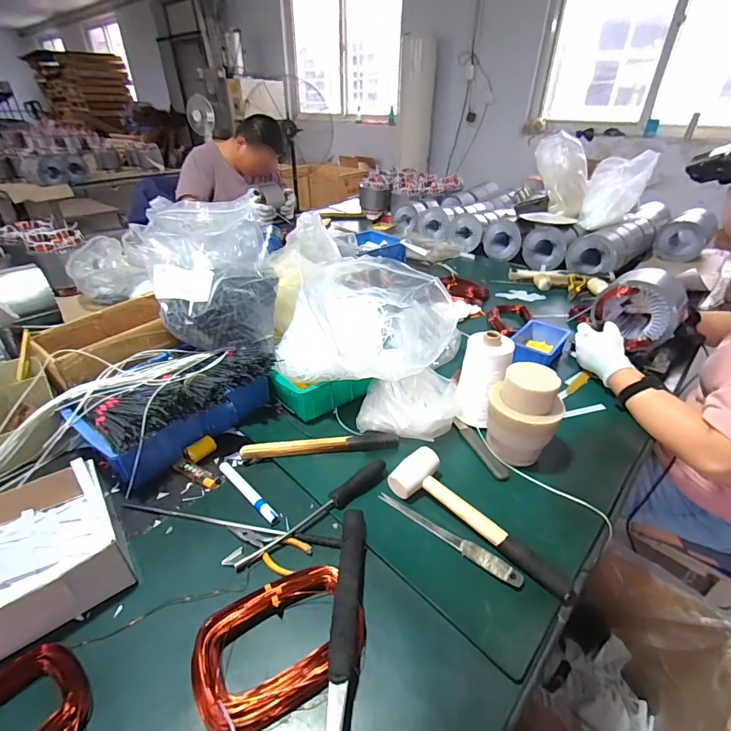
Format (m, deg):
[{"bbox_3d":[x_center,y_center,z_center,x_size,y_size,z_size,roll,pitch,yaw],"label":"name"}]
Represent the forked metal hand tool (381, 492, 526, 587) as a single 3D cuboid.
[{"bbox_3d":[0.105,0.227,0.539,0.212,0.010,0.022,24,44,30],"label":"forked metal hand tool"}]

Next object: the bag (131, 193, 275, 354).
[{"bbox_3d":[-0.293,-0.179,0.767,0.221,0.210,0.234,-12,36,-20],"label":"bag"}]

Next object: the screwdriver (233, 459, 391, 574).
[{"bbox_3d":[-0.065,0.205,0.566,0.246,0.022,0.021,-28,43,-30],"label":"screwdriver"}]

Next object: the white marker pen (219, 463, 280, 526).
[{"bbox_3d":[-0.179,0.186,0.601,0.016,0.008,0.153,-32,46,-34],"label":"white marker pen"}]

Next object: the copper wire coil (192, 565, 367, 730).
[{"bbox_3d":[-0.094,0.296,0.435,0.175,0.026,0.124,-17,39,-19],"label":"copper wire coil"}]

